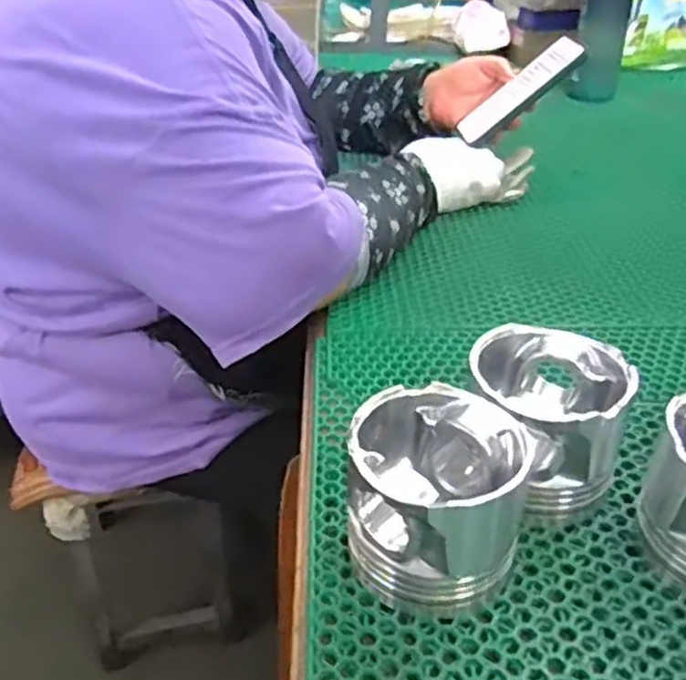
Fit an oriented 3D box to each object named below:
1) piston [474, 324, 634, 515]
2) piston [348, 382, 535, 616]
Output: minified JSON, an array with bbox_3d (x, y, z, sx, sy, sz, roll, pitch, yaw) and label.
[{"bbox_3d":[0.128,0.053,0.456,0.084,0.093,0.086,-2,34,1],"label":"piston"},{"bbox_3d":[0.051,0.089,0.406,0.091,0.091,0.092,-2,34,1],"label":"piston"}]

